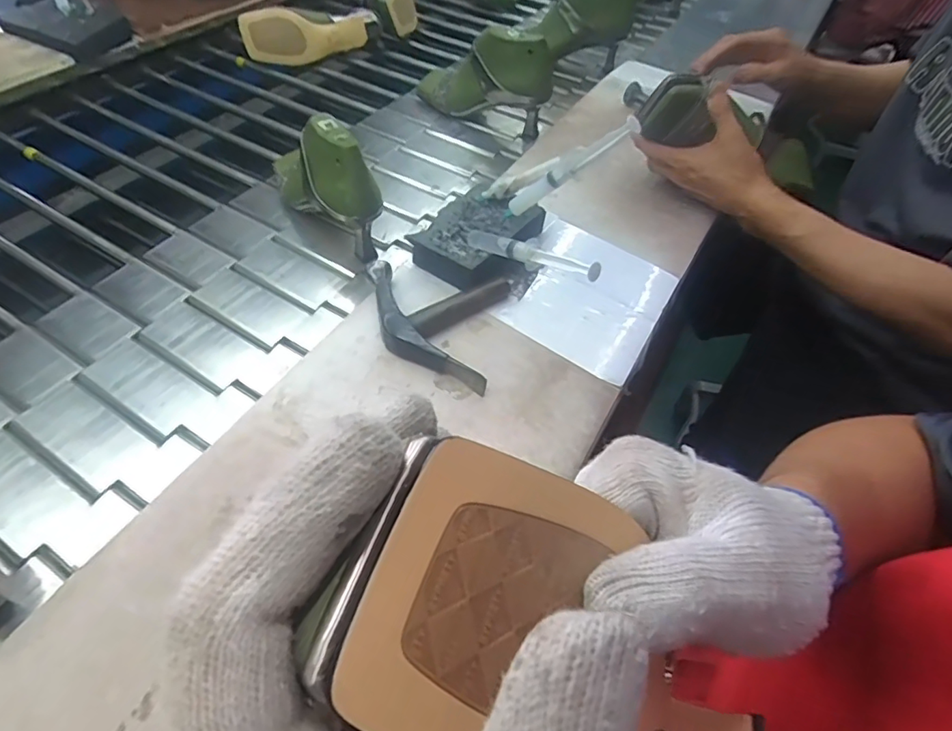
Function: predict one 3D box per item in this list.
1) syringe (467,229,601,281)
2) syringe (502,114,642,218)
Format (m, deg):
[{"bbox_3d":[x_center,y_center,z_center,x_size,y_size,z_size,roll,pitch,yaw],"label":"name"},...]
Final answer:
[{"bbox_3d":[0.045,-0.100,0.468,0.015,0.023,0.153,-35,42,-27],"label":"syringe"},{"bbox_3d":[0.078,-0.176,0.482,0.019,0.165,0.013,45,52,-18],"label":"syringe"}]

